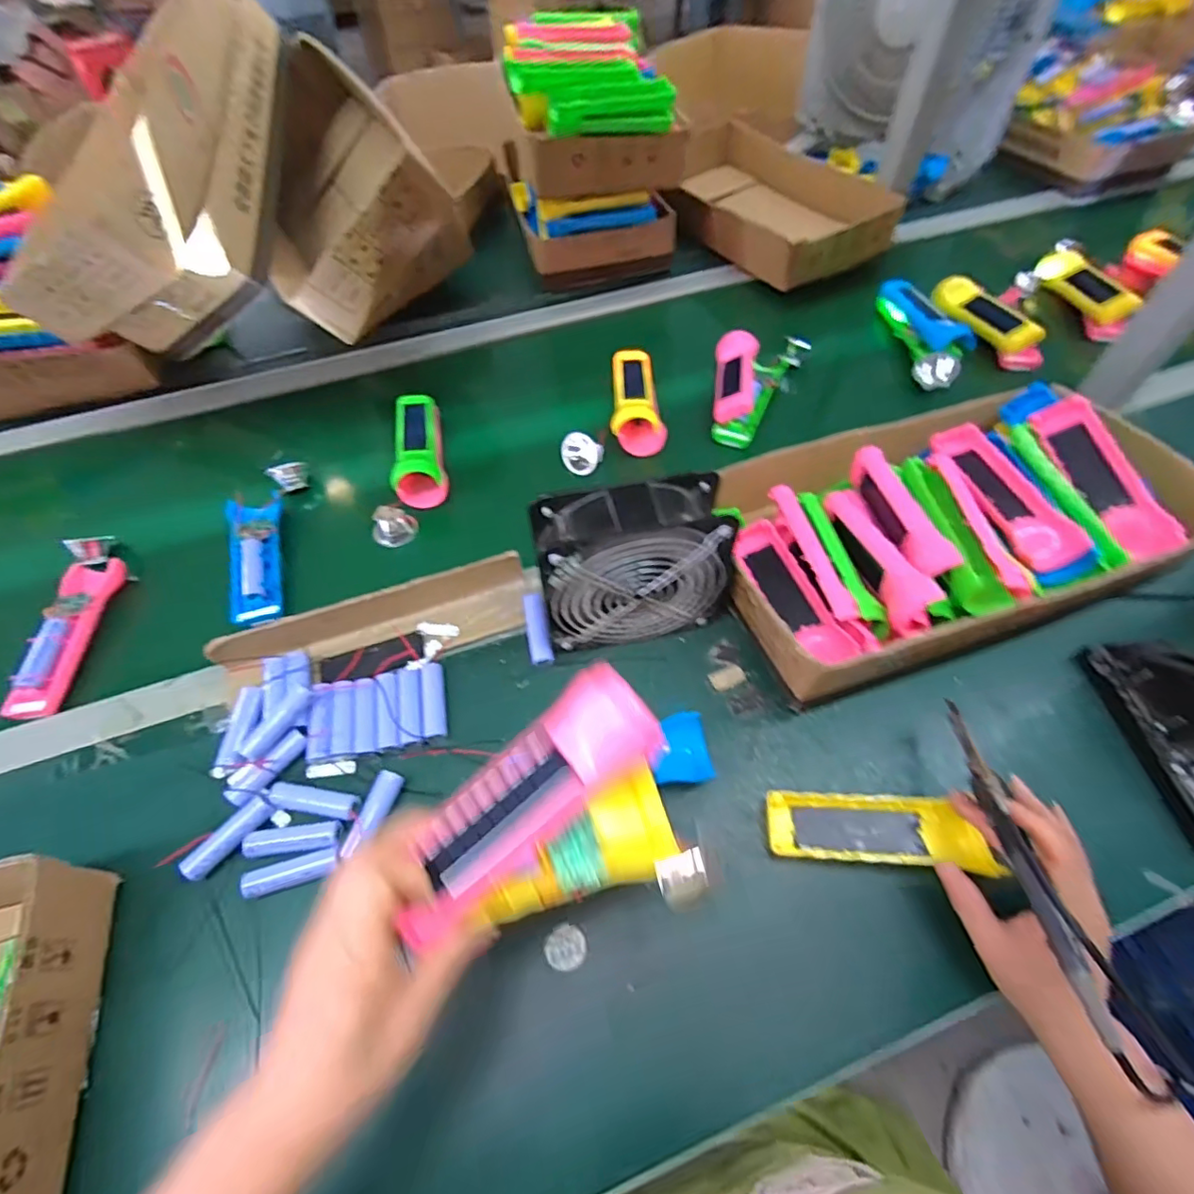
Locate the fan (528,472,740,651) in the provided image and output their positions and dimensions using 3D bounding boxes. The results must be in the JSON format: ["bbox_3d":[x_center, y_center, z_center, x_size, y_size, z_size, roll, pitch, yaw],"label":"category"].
[{"bbox_3d":[0.033,-0.026,0.458,0.159,0.147,0.071,-12,57,-6],"label":"fan"}]

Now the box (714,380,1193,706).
[{"bbox_3d":[0.314,-0.065,0.504,0.421,0.090,0.232,-14,57,-7],"label":"box"}]

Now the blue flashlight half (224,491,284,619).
[{"bbox_3d":[-0.341,-0.042,0.558,0.045,0.023,0.145,-16,57,-9],"label":"blue flashlight half"}]

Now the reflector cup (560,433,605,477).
[{"bbox_3d":[-0.017,-0.164,0.630,0.047,0.041,0.029,53,33,-9],"label":"reflector cup"}]

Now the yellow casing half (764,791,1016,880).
[{"bbox_3d":[0.202,0.167,0.400,0.150,0.019,0.046,3,59,6],"label":"yellow casing half"}]

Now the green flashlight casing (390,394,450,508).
[{"bbox_3d":[-0.201,-0.171,0.632,0.052,0.041,0.152,-10,56,-4],"label":"green flashlight casing"}]

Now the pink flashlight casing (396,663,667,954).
[{"bbox_3d":[-0.034,0.102,0.279,0.150,0.035,0.050,-44,66,-5],"label":"pink flashlight casing"}]

